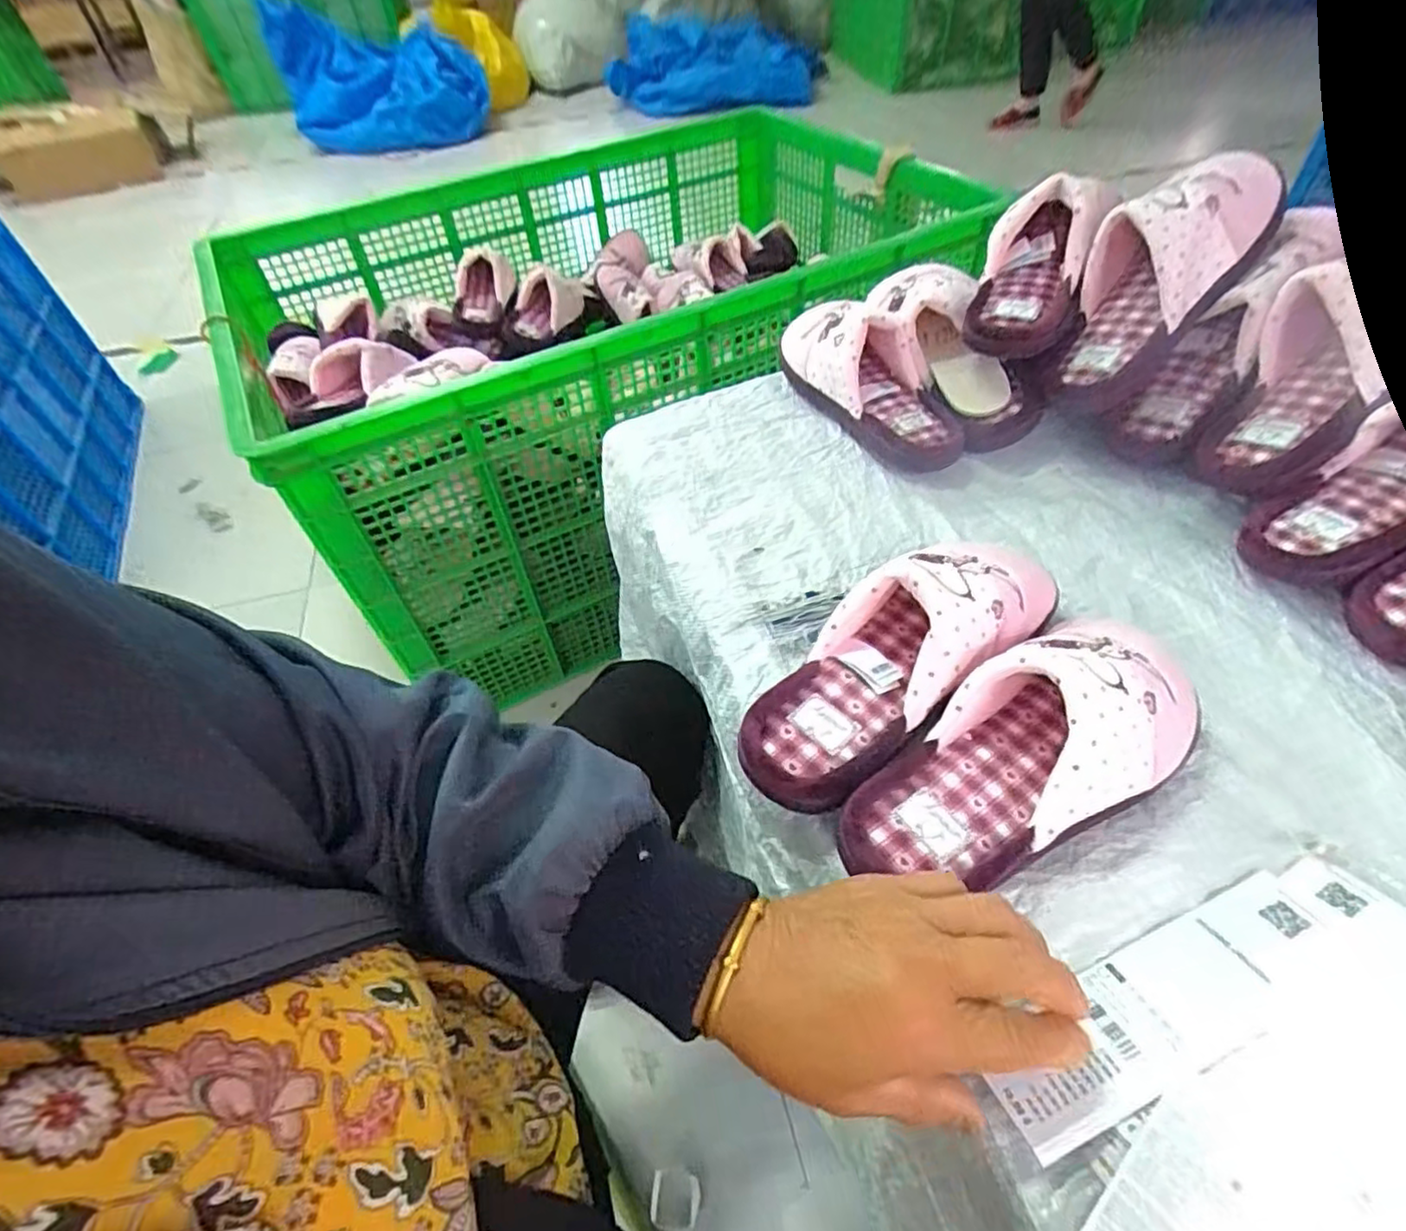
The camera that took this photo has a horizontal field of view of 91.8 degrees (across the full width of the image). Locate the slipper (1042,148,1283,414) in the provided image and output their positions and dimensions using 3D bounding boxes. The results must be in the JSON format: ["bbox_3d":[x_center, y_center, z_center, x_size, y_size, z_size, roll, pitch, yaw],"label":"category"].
[{"bbox_3d":[0.348,-0.269,0.527,0.100,0.064,0.231,41,104,32],"label":"slipper"}]

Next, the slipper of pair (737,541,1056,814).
[{"bbox_3d":[0.123,0.016,0.408,0.243,0.077,0.084,-33,54,-24],"label":"slipper of pair"}]

